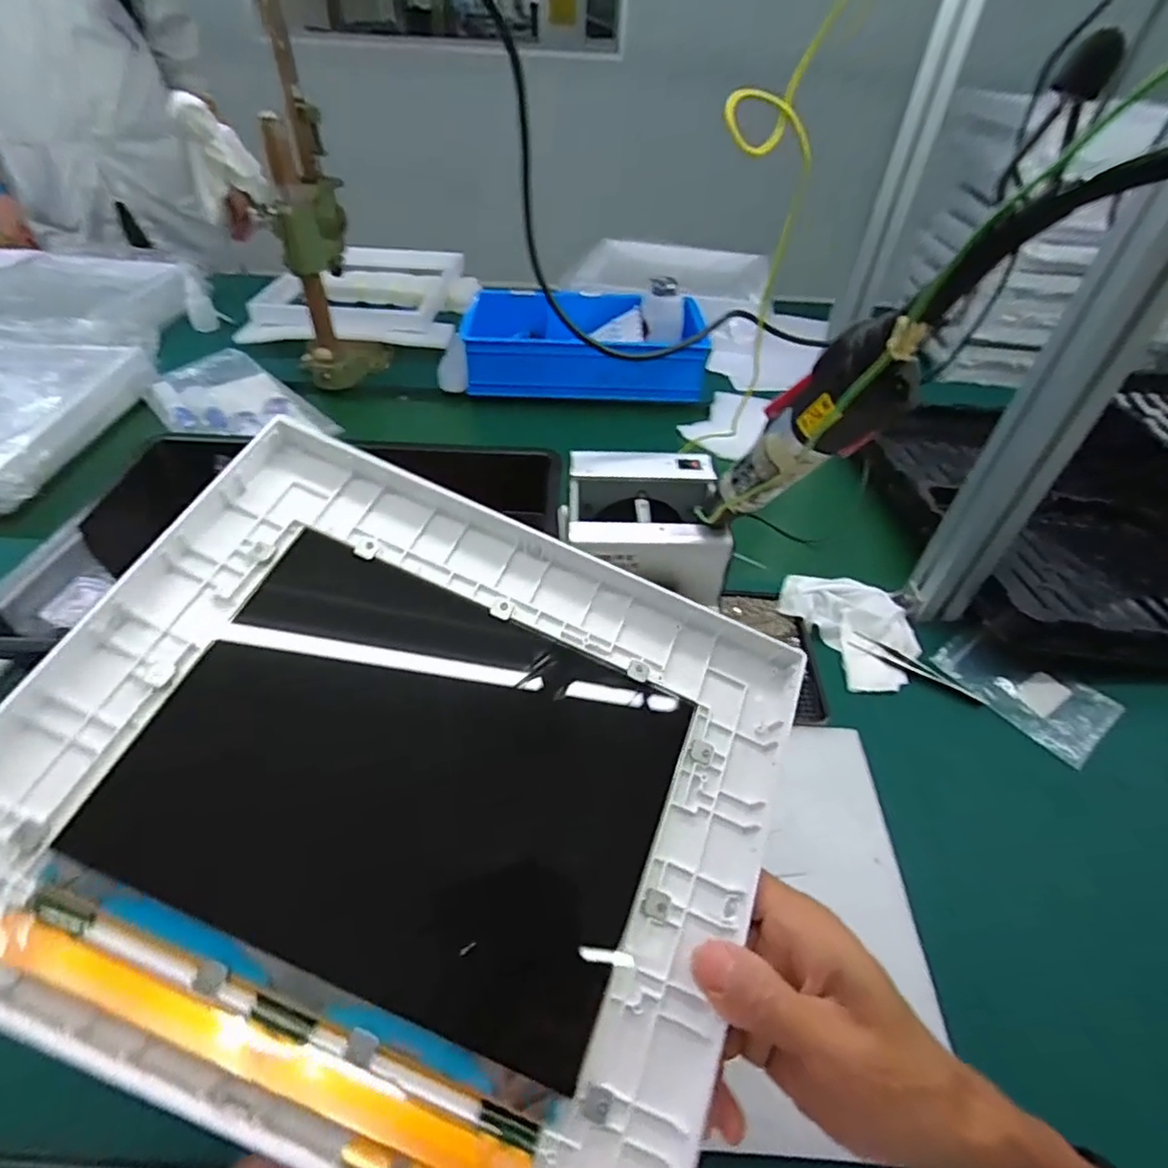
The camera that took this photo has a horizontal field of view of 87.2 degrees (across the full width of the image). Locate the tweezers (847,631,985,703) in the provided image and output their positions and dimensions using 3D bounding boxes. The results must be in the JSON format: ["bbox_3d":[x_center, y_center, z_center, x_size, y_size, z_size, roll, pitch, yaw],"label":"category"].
[{"bbox_3d":[0.306,0.076,0.565,0.119,0.006,0.019,25,48,21],"label":"tweezers"}]

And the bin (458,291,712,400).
[{"bbox_3d":[0.001,-0.369,0.929,0.345,0.107,0.206,1,44,-3],"label":"bin"}]

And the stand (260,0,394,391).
[{"bbox_3d":[-0.348,-0.474,0.801,0.125,0.377,0.140,-14,47,-18],"label":"stand"}]

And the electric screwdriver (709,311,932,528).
[{"bbox_3d":[0.113,-0.077,0.319,0.029,0.208,0.036,-4,80,-8],"label":"electric screwdriver"}]

